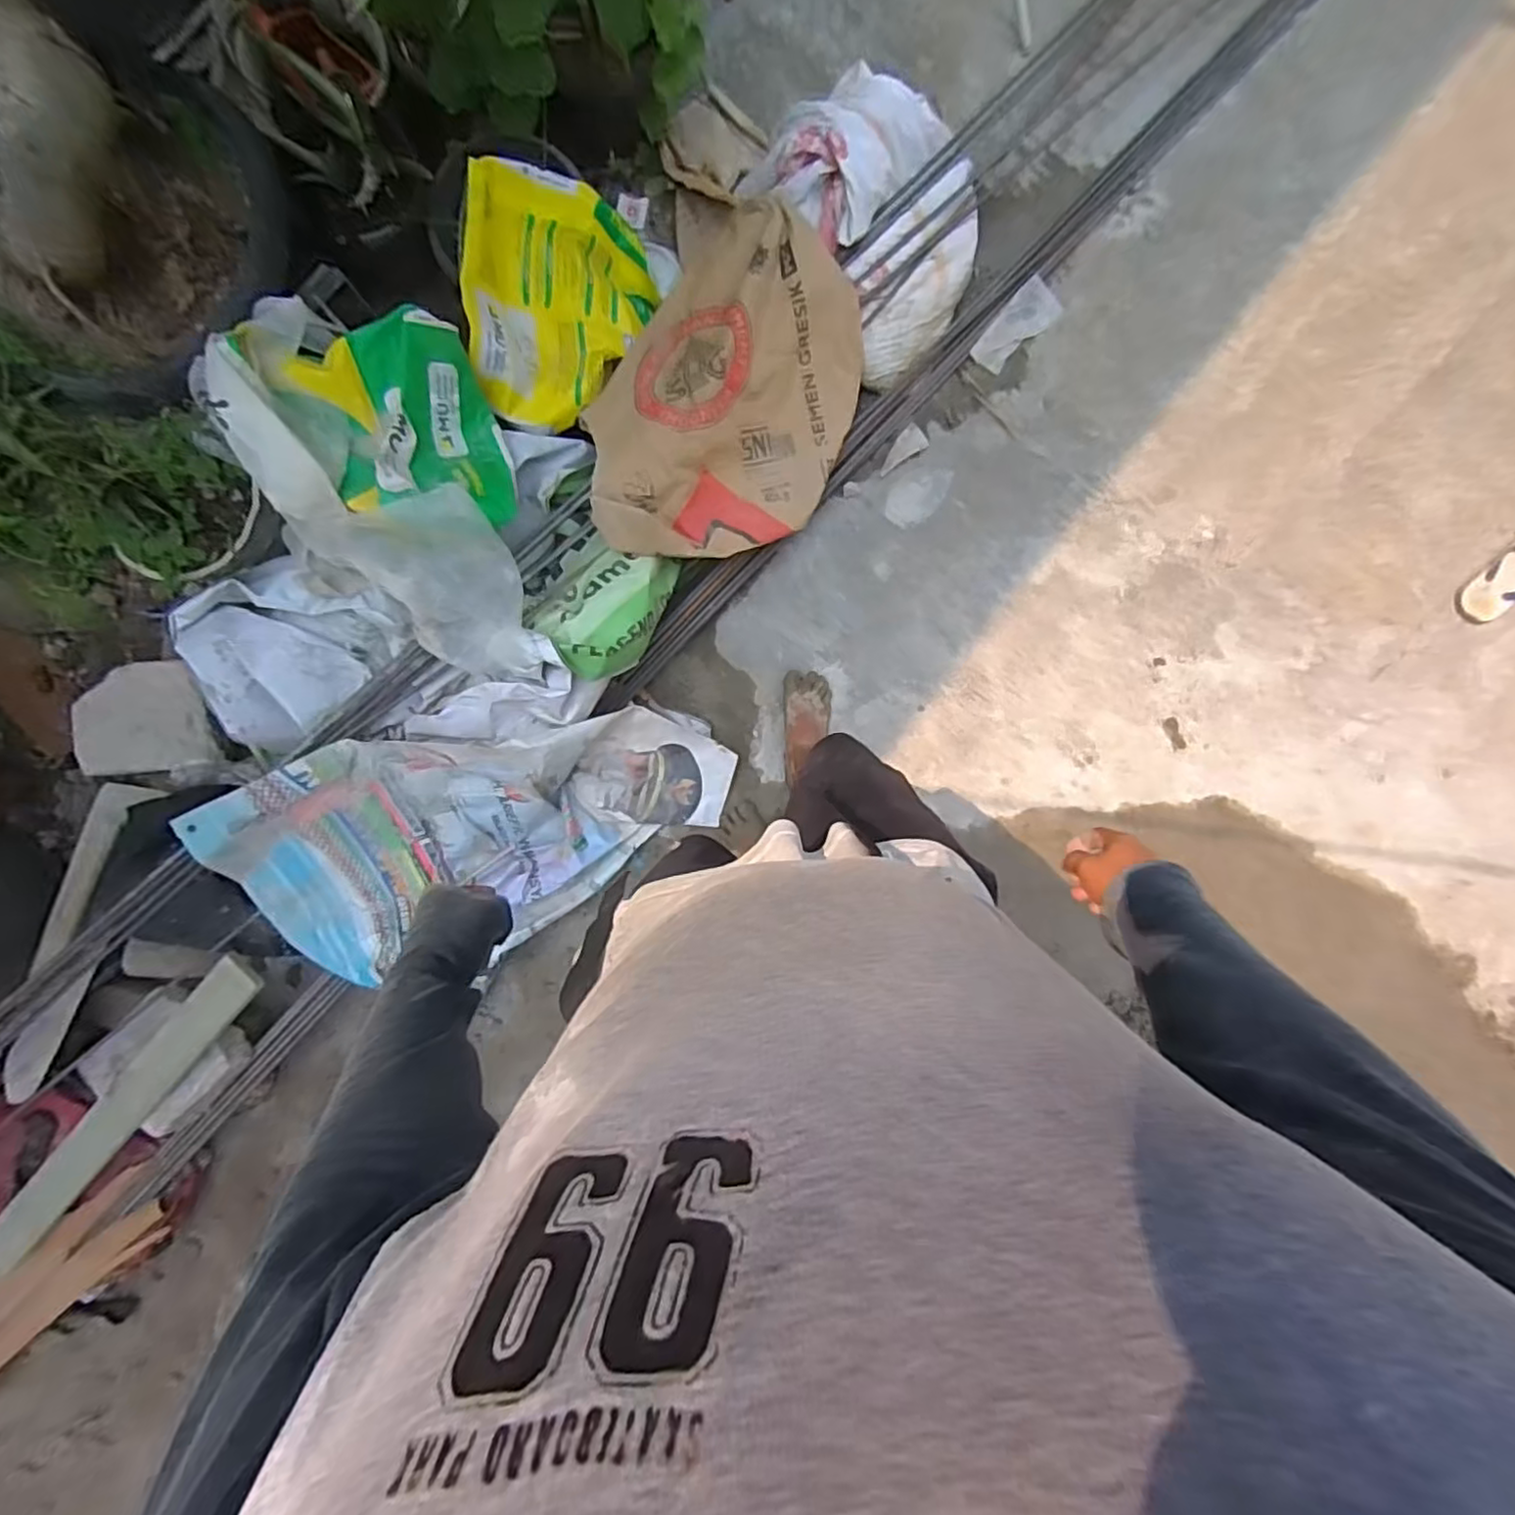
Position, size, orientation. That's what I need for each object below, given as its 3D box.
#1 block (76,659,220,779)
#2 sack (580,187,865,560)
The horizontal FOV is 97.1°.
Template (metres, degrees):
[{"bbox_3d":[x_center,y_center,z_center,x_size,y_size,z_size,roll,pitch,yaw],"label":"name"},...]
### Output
[{"bbox_3d":[-1.160,-0.072,1.264,0.249,0.058,0.197,-9,91,-2],"label":"block"},{"bbox_3d":[-0.054,-0.625,1.184,0.422,0.177,0.642,27,90,-2],"label":"sack"}]

